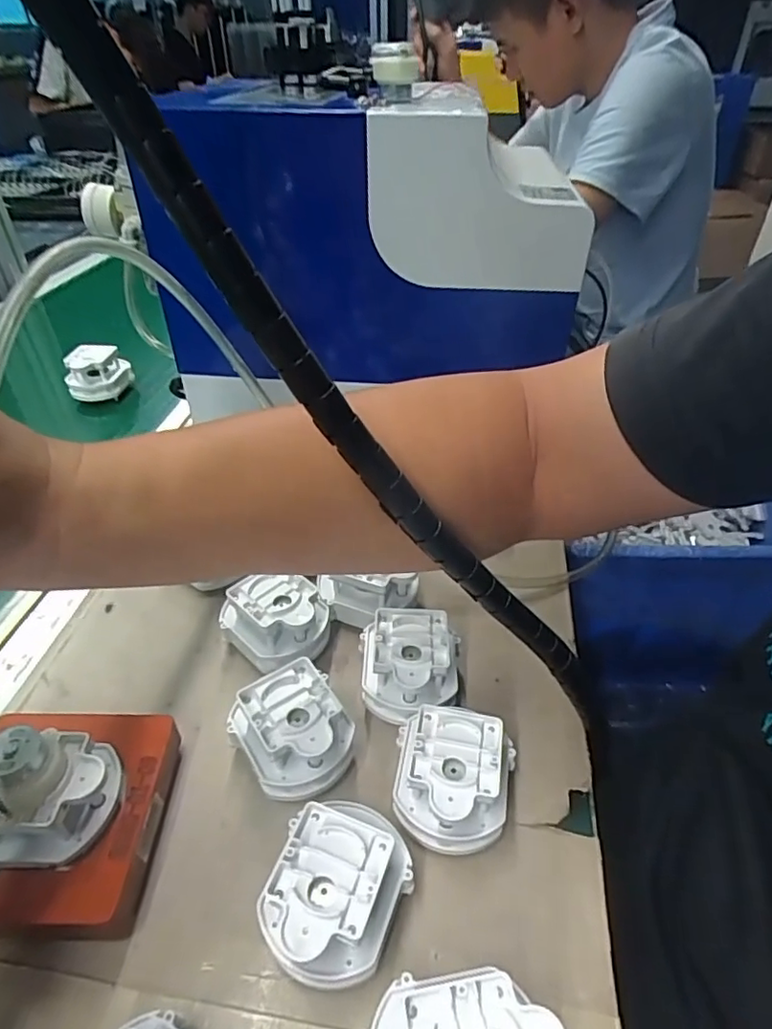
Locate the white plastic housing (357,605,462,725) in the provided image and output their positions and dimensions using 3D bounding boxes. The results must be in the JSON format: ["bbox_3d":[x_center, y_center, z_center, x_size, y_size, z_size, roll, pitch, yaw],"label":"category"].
[{"bbox_3d":[0.015,0.094,0.356,0.060,0.049,0.064,0,41,0],"label":"white plastic housing"}]

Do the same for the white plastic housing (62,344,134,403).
[{"bbox_3d":[-0.320,-0.159,0.641,0.060,0.046,0.048,-8,41,-9],"label":"white plastic housing"}]

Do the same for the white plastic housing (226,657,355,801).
[{"bbox_3d":[-0.050,0.122,0.321,0.060,0.049,0.063,-25,47,-27],"label":"white plastic housing"}]

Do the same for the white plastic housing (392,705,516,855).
[{"bbox_3d":[0.036,0.140,0.301,0.059,0.049,0.062,4,41,4],"label":"white plastic housing"}]

